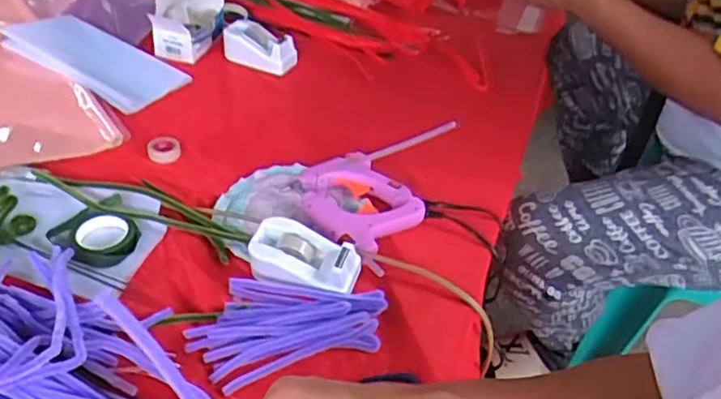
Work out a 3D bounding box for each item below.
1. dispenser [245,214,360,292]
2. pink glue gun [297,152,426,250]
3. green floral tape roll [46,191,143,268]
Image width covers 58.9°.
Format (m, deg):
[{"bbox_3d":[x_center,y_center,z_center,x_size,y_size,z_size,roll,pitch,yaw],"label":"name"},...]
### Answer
[{"bbox_3d":[-0.052,0.051,0.593,0.102,0.038,0.048,9,39,6],"label":"dispenser"},{"bbox_3d":[-0.003,-0.002,0.676,0.104,0.024,0.131,-20,46,-29],"label":"pink glue gun"},{"bbox_3d":[-0.249,0.033,0.607,0.069,0.017,0.077,-27,48,-33],"label":"green floral tape roll"}]

